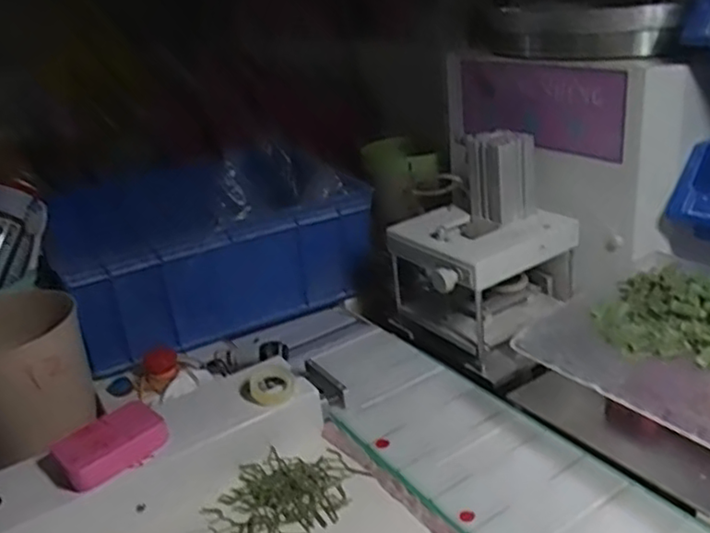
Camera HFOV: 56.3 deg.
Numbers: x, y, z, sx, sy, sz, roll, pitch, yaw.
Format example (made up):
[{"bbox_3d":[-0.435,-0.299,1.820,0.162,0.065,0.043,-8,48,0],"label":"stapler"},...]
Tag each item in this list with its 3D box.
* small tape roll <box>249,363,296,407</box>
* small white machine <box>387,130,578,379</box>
[{"bbox_3d":[-0.068,0.095,0.539,0.036,0.015,0.039,-6,25,3],"label":"small tape roll"},{"bbox_3d":[0.119,-0.026,0.630,0.145,0.182,0.145,-15,26,-16],"label":"small white machine"}]

